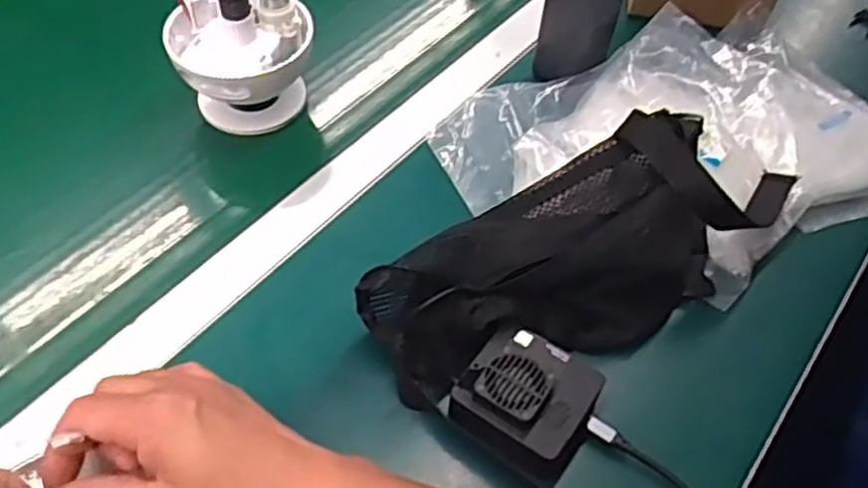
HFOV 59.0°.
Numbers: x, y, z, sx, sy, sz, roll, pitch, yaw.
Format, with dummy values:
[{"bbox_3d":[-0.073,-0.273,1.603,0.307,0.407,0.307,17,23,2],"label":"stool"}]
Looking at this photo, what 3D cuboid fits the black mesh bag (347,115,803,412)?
[{"bbox_3d":[0.108,0.002,0.534,0.316,0.100,0.116,-24,59,-19],"label":"black mesh bag"}]

